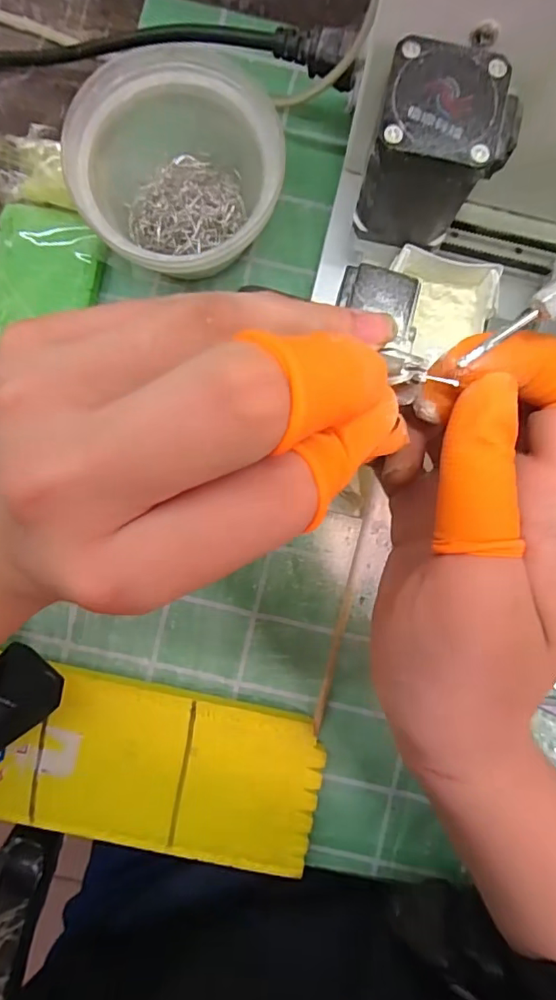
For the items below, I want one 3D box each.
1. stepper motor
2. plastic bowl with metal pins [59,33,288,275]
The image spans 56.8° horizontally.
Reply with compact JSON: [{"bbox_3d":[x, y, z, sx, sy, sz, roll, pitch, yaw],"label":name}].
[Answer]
[{"bbox_3d":[0.060,-0.136,0.205,0.046,0.055,0.042,11,89,-1],"label":"stepper motor"},{"bbox_3d":[-0.050,-0.160,0.258,0.094,0.056,0.096,0,89,-1],"label":"plastic bowl with metal pins"}]

